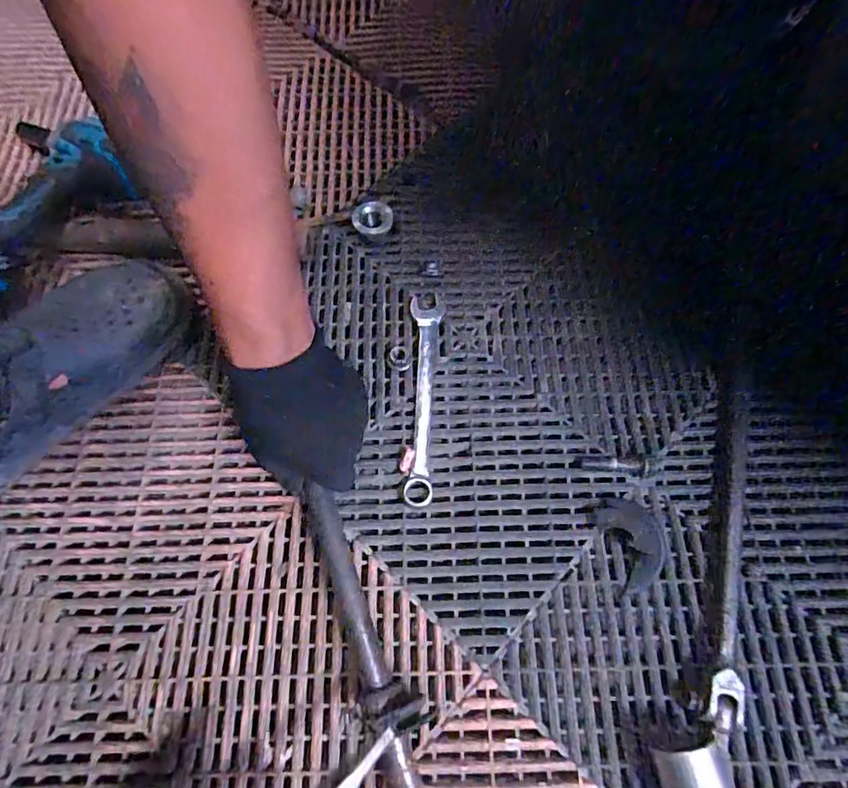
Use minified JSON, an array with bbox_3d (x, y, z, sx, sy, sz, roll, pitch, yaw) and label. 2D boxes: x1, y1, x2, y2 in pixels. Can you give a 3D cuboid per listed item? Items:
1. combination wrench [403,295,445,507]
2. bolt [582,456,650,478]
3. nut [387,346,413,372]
[{"bbox_3d":[-0.003,-0.003,0.486,0.031,0.010,0.204,3,67,3],"label":"combination wrench"},{"bbox_3d":[0.164,0.060,0.449,0.059,0.011,0.016,3,67,3],"label":"bolt"},{"bbox_3d":[-0.022,-0.033,0.496,0.023,0.015,0.024,-1,67,1],"label":"nut"}]

